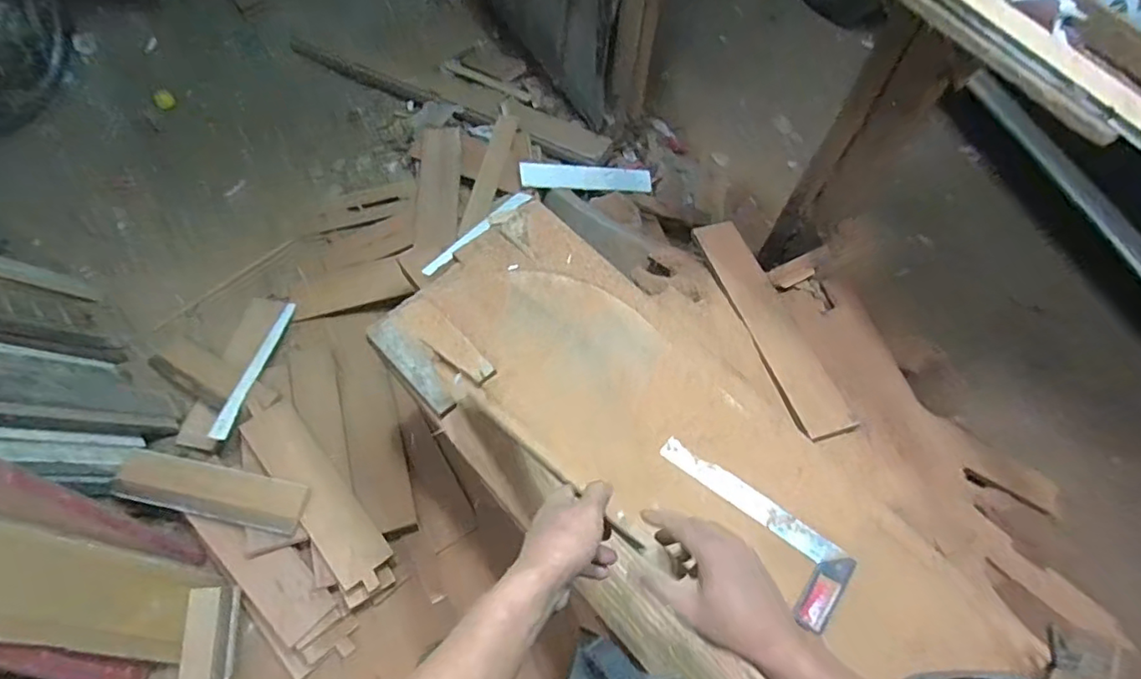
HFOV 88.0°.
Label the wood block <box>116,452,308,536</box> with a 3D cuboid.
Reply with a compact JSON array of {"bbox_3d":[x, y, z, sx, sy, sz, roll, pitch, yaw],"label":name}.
[{"bbox_3d":[-0.820,0.345,1.343,0.437,0.057,0.114,10,69,6],"label":"wood block"}]

